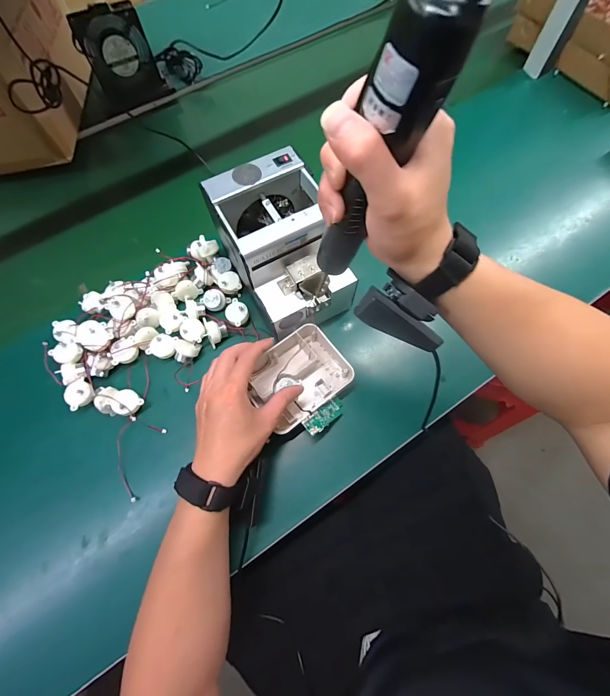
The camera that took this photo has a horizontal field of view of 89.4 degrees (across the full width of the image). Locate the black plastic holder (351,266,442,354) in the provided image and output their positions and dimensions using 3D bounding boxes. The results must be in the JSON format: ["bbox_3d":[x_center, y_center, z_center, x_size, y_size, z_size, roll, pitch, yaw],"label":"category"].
[{"bbox_3d":[0.080,-0.029,0.254,0.072,0.037,0.026,27,37,-2],"label":"black plastic holder"}]

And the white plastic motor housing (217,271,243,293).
[{"bbox_3d":[-0.115,-0.100,0.463,0.031,0.019,0.034,-24,71,-7],"label":"white plastic motor housing"}]

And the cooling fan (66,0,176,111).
[{"bbox_3d":[-0.366,-0.576,0.615,0.126,0.143,0.033,-23,55,-4],"label":"cooling fan"}]

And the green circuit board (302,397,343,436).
[{"bbox_3d":[0.026,0.085,0.394,0.023,0.006,0.068,46,47,16],"label":"green circuit board"}]

